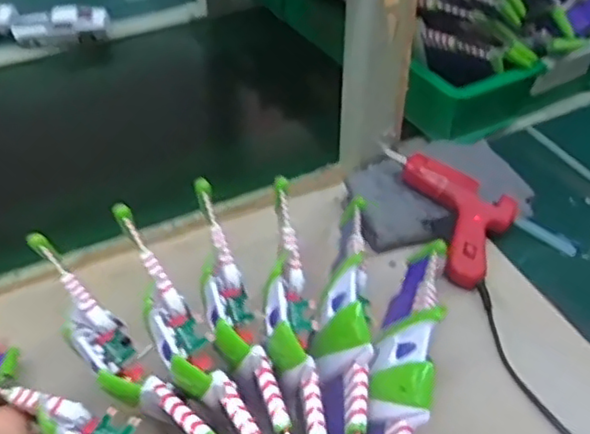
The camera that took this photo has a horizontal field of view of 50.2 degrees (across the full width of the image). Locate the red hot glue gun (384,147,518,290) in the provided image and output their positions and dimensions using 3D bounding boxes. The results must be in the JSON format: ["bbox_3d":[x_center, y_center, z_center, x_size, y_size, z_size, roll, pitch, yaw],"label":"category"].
[{"bbox_3d":[0.136,-0.006,0.607,0.133,0.041,0.113,21,49,21],"label":"red hot glue gun"}]

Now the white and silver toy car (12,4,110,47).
[{"bbox_3d":[-0.333,-0.271,0.891,0.134,0.033,0.052,-7,45,-6],"label":"white and silver toy car"}]

